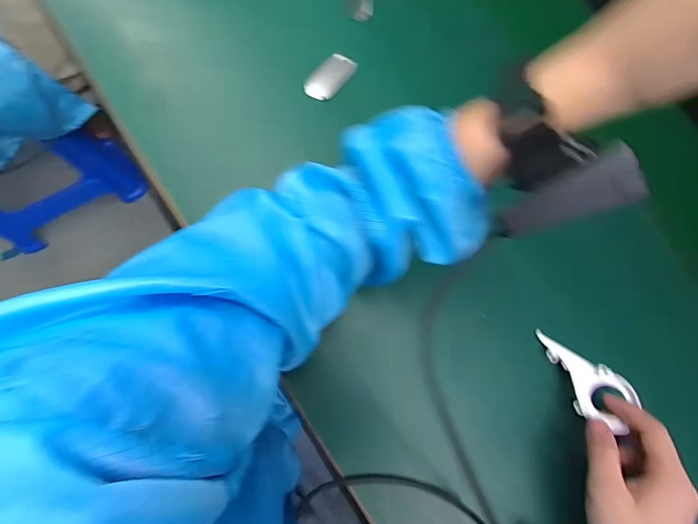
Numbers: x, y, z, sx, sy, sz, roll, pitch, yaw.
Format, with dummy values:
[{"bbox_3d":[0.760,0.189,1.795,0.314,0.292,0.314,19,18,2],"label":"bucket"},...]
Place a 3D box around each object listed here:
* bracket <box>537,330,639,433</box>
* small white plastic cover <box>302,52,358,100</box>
[{"bbox_3d":[0.199,0.104,0.339,0.088,0.015,0.047,31,72,22],"label":"bracket"},{"bbox_3d":[-0.019,-0.192,0.405,0.031,0.009,0.060,40,82,4],"label":"small white plastic cover"}]

